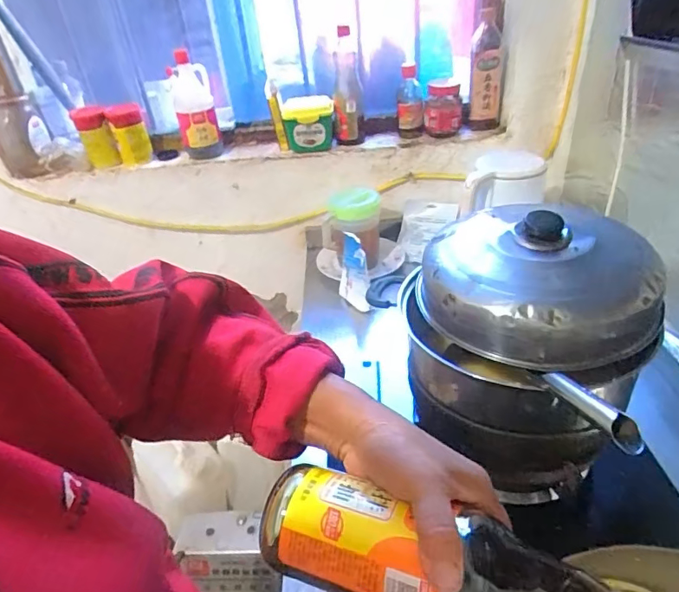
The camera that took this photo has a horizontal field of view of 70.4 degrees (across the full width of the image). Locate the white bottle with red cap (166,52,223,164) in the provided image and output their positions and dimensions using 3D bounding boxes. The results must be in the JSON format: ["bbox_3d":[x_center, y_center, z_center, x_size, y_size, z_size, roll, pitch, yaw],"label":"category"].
[{"bbox_3d":[-0.321,-0.413,1.072,0.086,0.212,0.085,-14,34,-13],"label":"white bottle with red cap"}]

